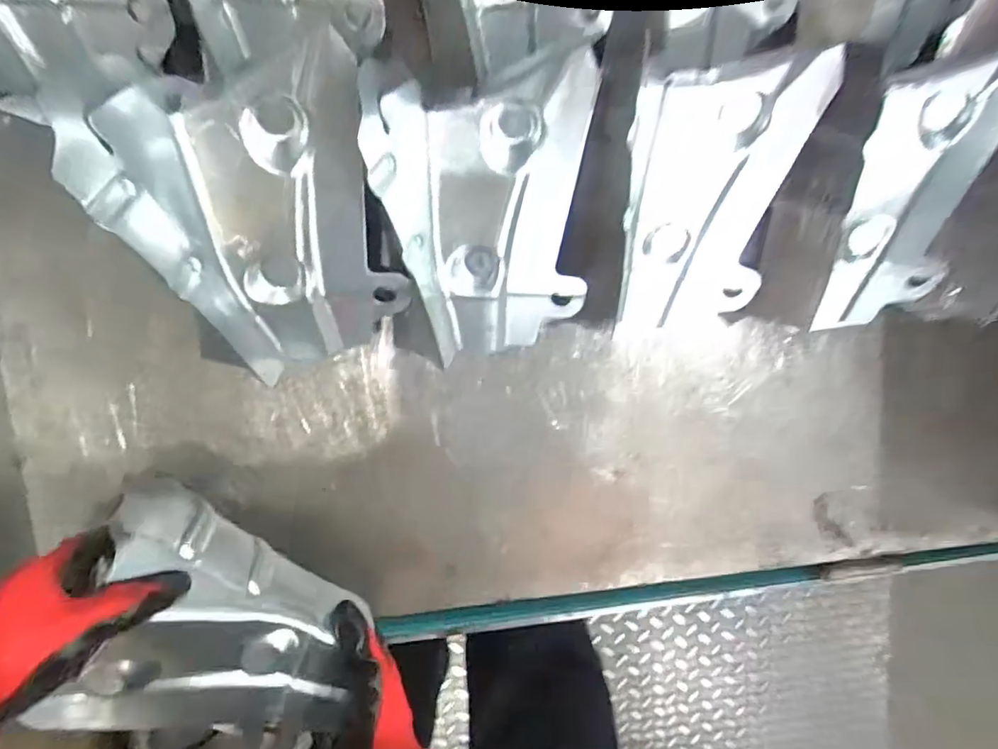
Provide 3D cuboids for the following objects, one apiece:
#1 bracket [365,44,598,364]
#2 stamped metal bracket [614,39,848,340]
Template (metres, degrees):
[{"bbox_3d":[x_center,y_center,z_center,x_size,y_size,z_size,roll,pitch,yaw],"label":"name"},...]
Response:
[{"bbox_3d":[-0.006,-0.090,0.361,0.134,0.046,0.185,-11,124,-10],"label":"bracket"},{"bbox_3d":[0.156,-0.125,0.398,0.103,0.045,0.175,-3,121,-1],"label":"stamped metal bracket"}]

